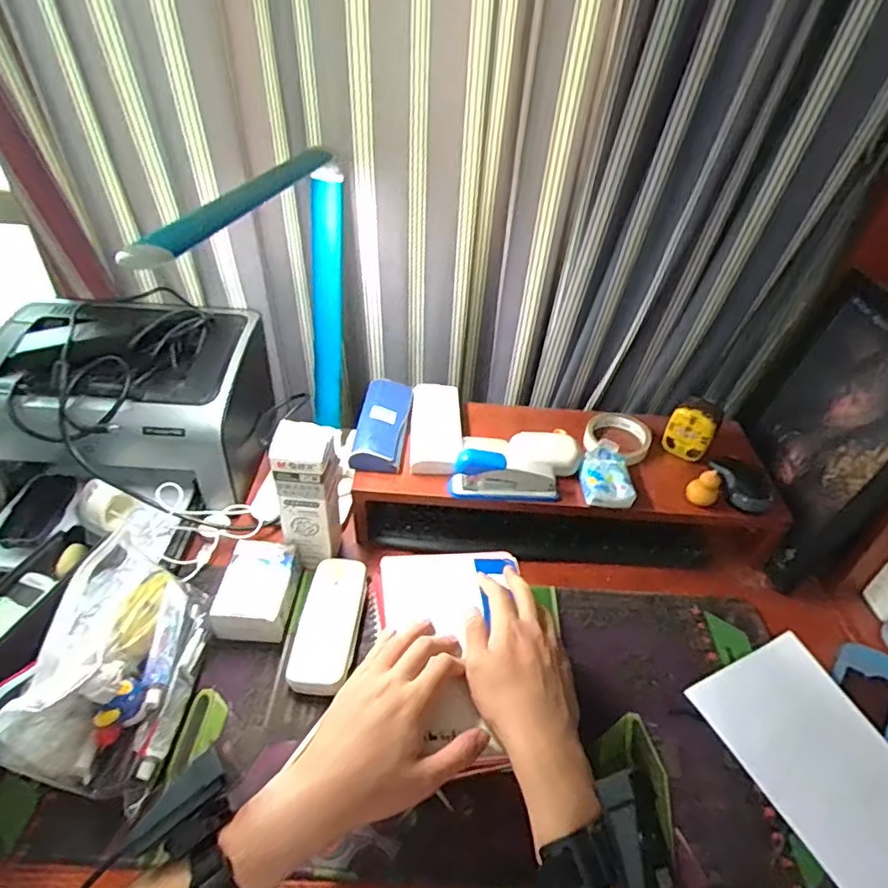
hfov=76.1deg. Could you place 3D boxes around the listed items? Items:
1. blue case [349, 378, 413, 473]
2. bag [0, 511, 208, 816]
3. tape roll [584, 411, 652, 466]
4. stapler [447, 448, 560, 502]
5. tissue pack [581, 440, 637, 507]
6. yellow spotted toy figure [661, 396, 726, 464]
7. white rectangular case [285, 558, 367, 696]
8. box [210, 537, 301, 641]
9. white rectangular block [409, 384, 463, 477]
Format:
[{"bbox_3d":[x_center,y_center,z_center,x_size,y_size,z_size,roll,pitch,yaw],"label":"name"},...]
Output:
[{"bbox_3d":[-0.080,-0.027,0.744,0.064,0.029,0.163,5,40,1],"label":"blue case"},{"bbox_3d":[-0.299,0.190,0.538,0.063,0.153,0.249,-36,26,20],"label":"bag"},{"bbox_3d":[0.237,-0.014,0.768,0.083,0.017,0.101,21,43,19],"label":"tape roll"},{"bbox_3d":[0.072,0.036,0.671,0.125,0.060,0.028,3,40,-1],"label":"stapler"},{"bbox_3d":[0.197,0.035,0.695,0.059,0.025,0.092,4,40,0],"label":"tissue pack"},{"bbox_3d":[0.322,-0.020,0.734,0.056,0.073,0.044,28,45,26],"label":"yellow spotted toy figure"},{"bbox_3d":[-0.125,0.194,0.623,0.065,0.028,0.147,5,40,1],"label":"white rectangular case"},{"bbox_3d":[-0.207,0.162,0.632,0.074,0.039,0.106,4,40,0],"label":"box"},{"bbox_3d":[-0.010,-0.019,0.753,0.065,0.039,0.154,2,40,-3],"label":"white rectangular block"}]

